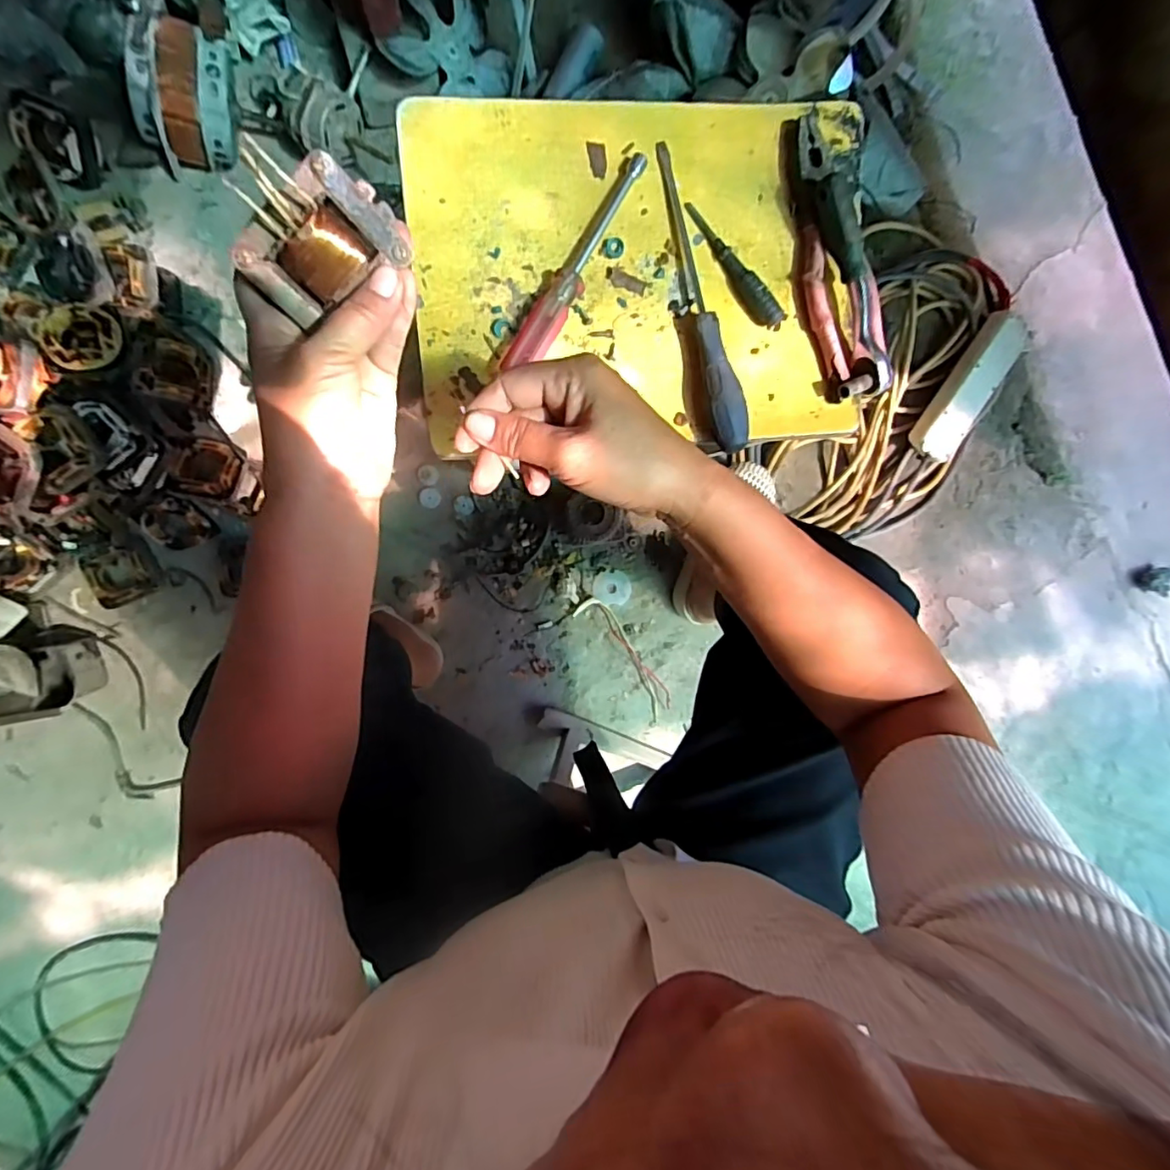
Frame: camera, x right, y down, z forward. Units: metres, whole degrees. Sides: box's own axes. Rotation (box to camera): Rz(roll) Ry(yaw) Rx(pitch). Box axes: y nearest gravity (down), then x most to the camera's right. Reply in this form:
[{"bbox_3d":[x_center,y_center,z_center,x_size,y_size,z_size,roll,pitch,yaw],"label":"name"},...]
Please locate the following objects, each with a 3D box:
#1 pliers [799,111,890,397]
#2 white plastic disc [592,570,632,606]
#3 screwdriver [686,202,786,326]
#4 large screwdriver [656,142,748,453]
[{"bbox_3d":[0.191,-0.245,0.413,0.054,0.033,0.204,-9,96,-6],"label":"pliers"},{"bbox_3d":[0.043,0.005,0.885,0.057,0.005,0.054,-1,95,-6],"label":"white plastic disc"},{"bbox_3d":[0.110,-0.235,0.418,0.020,0.016,0.104,-43,98,-1],"label":"screwdriver"},{"bbox_3d":[0.082,-0.203,0.406,0.026,0.019,0.215,-17,97,-5],"label":"large screwdriver"}]

